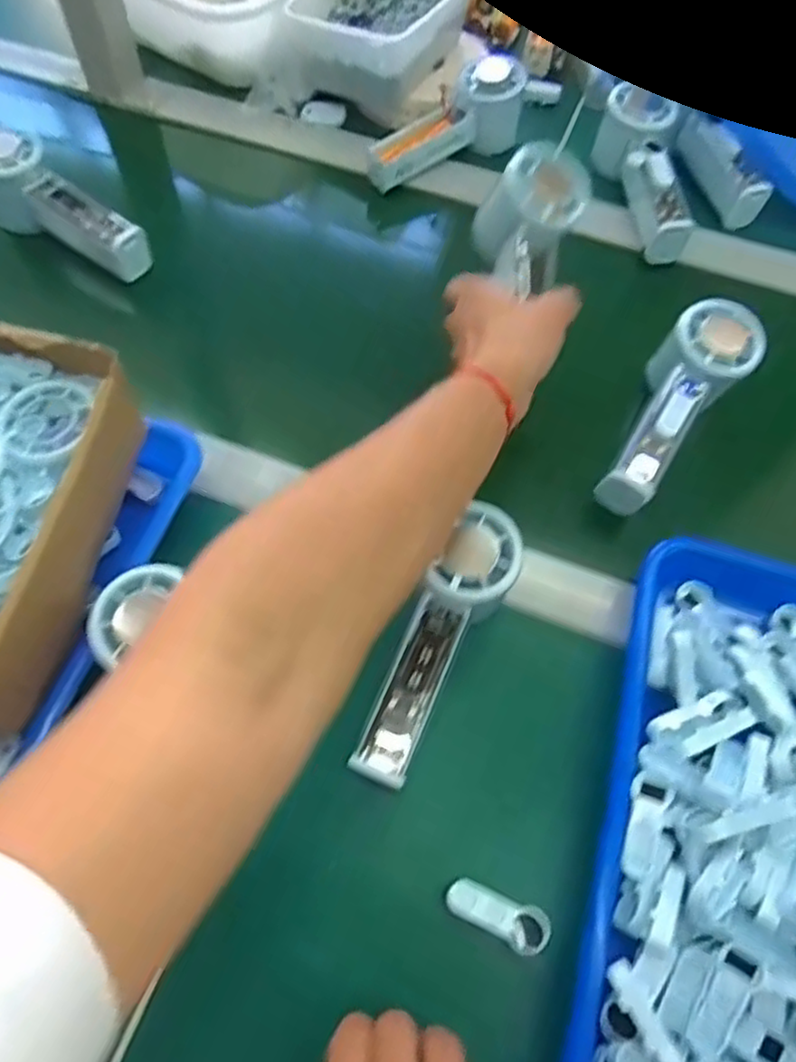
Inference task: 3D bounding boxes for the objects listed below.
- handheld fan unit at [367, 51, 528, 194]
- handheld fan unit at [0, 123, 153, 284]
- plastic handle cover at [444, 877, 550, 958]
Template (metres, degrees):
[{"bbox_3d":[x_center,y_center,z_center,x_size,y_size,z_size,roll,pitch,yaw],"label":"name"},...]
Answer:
[{"bbox_3d":[0.043,-0.339,0.586,0.147,0.058,0.045,-34,68,-3],"label":"handheld fan unit"},{"bbox_3d":[-0.258,-0.253,0.544,0.152,0.062,0.063,32,65,-1],"label":"handheld fan unit"},{"bbox_3d":[0.050,0.195,0.351,0.050,0.033,0.020,25,64,10],"label":"plastic handle cover"}]

